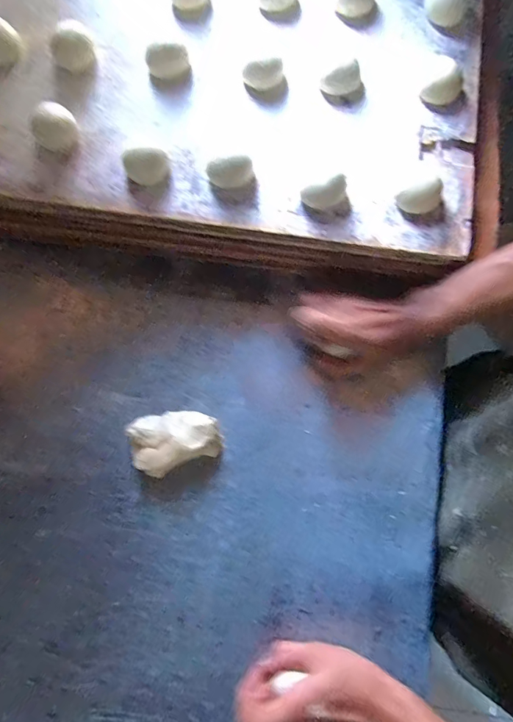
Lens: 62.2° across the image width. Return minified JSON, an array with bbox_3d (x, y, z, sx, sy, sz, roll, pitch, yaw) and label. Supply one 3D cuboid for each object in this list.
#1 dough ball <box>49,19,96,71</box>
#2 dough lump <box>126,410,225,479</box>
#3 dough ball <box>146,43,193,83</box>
[{"bbox_3d":[-0.188,-0.320,0.435,0.042,0.021,0.042,0,79,1],"label":"dough ball"},{"bbox_3d":[-0.082,0.078,0.429,0.087,0.026,0.058,-17,78,-4],"label":"dough lump"},{"bbox_3d":[-0.090,-0.304,0.436,0.041,0.022,0.033,-15,79,-2],"label":"dough ball"}]

